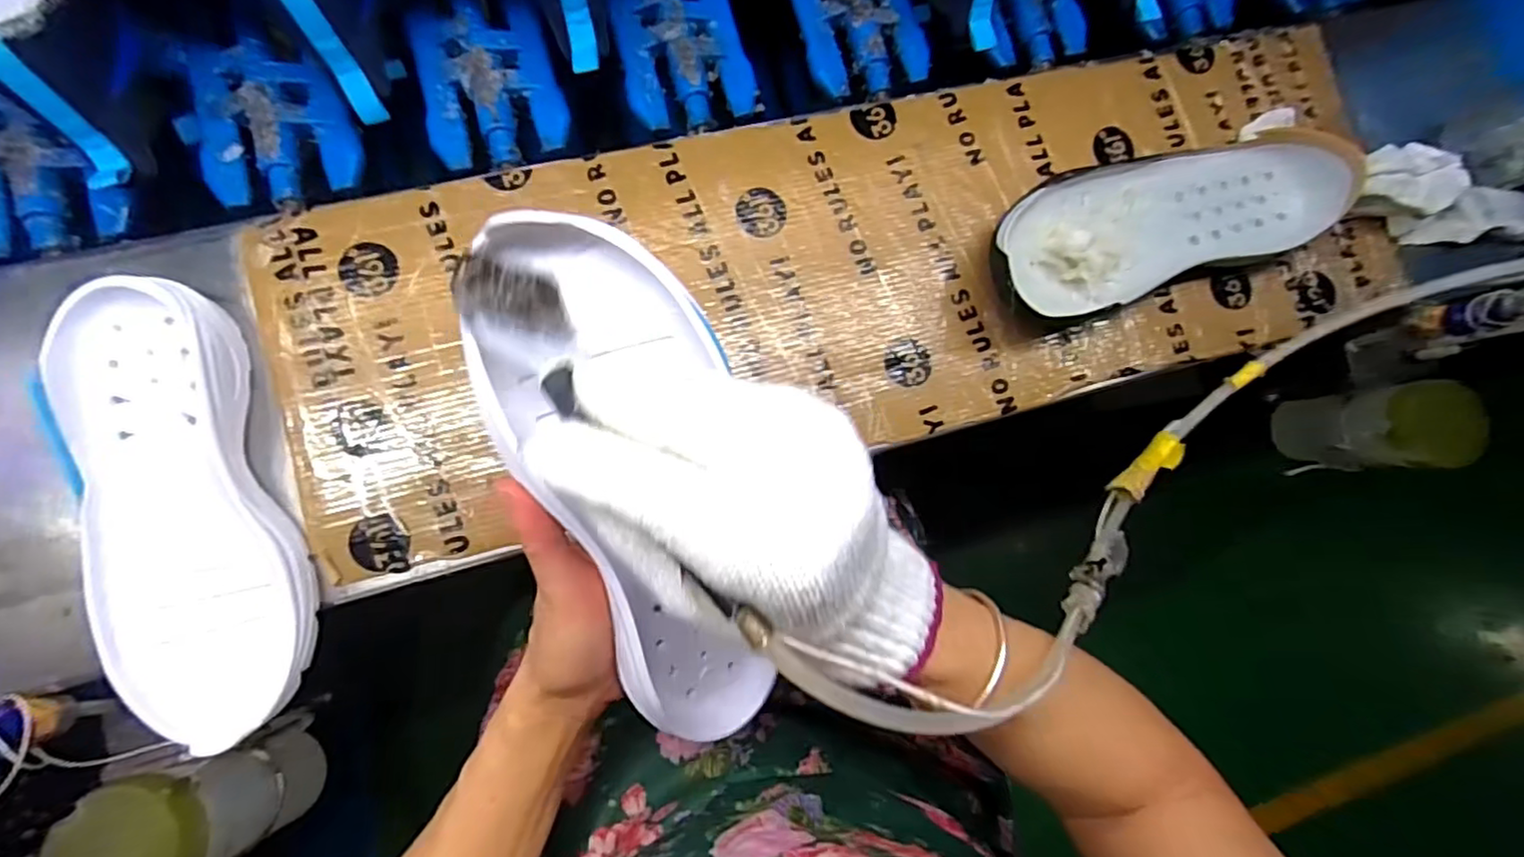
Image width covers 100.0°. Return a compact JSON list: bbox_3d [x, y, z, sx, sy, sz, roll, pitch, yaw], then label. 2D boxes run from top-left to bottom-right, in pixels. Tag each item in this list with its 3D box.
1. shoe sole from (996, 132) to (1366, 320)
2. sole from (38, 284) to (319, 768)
[{"bbox_3d":[0.271,-0.142,0.440,0.265,0.048,0.094,-18,87,-9],"label":"shoe sole"},{"bbox_3d":[-0.312,0.043,0.349,0.093,0.037,0.241,-13,86,-9],"label":"sole"}]

